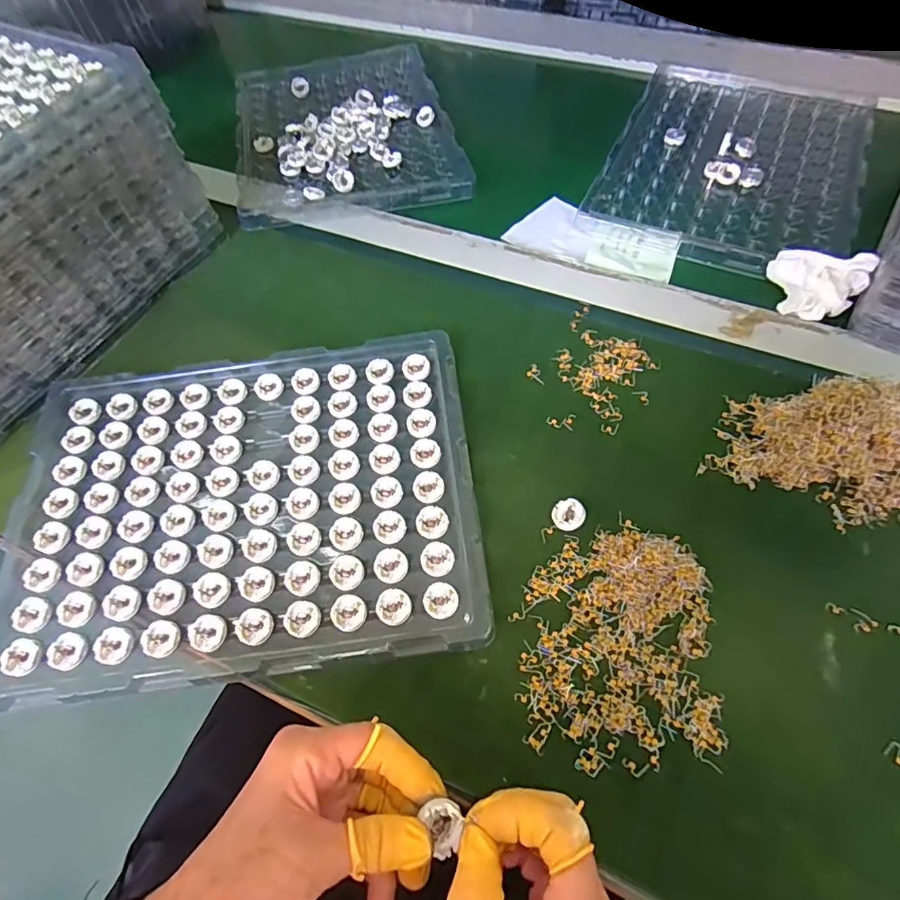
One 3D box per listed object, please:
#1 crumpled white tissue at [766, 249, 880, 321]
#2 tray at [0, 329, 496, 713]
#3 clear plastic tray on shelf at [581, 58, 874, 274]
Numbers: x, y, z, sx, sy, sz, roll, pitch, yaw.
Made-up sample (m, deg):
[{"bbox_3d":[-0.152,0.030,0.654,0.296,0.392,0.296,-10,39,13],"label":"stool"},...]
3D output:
[{"bbox_3d":[0.321,-0.148,0.450,0.072,0.039,0.065,37,68,21],"label":"crumpled white tissue"},{"bbox_3d":[-0.155,0.034,0.384,0.345,0.015,0.252,-8,61,-2],"label":"tray"},{"bbox_3d":[0.324,-0.336,0.576,0.257,0.013,0.363,22,64,14],"label":"clear plastic tray on shelf"}]

